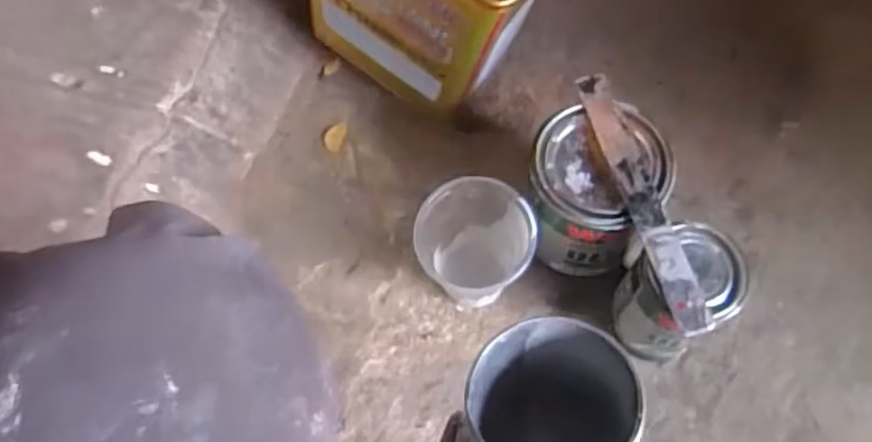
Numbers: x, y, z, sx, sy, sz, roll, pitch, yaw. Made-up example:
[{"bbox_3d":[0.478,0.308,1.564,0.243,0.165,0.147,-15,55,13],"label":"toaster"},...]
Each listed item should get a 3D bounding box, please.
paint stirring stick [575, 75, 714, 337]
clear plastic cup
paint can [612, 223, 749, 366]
[{"bbox_3d":[0.144,-0.017,0.495,0.023,0.006,0.202,-17,67,-1],"label":"paint stirring stick"},{"bbox_3d":[0.032,0.024,0.560,0.085,0.123,0.077,8,69,6],"label":"clear plastic cup"},{"bbox_3d":[0.173,0.062,0.530,0.080,0.132,0.076,-1,67,3],"label":"paint can"}]

